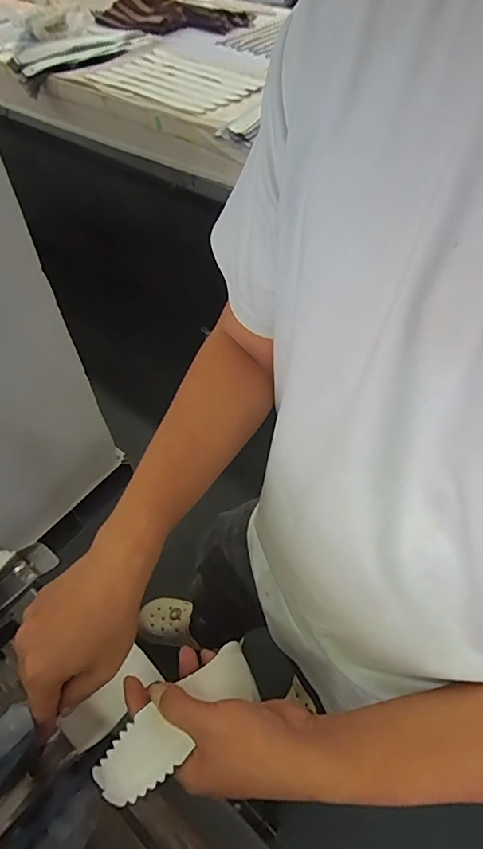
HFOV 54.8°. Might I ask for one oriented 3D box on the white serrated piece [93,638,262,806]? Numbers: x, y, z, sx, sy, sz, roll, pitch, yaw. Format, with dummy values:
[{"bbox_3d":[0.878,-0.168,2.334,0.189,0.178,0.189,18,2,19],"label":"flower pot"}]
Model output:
[{"bbox_3d":[-0.039,0.218,0.355,0.046,0.024,0.148,38,32,26],"label":"white serrated piece"}]

